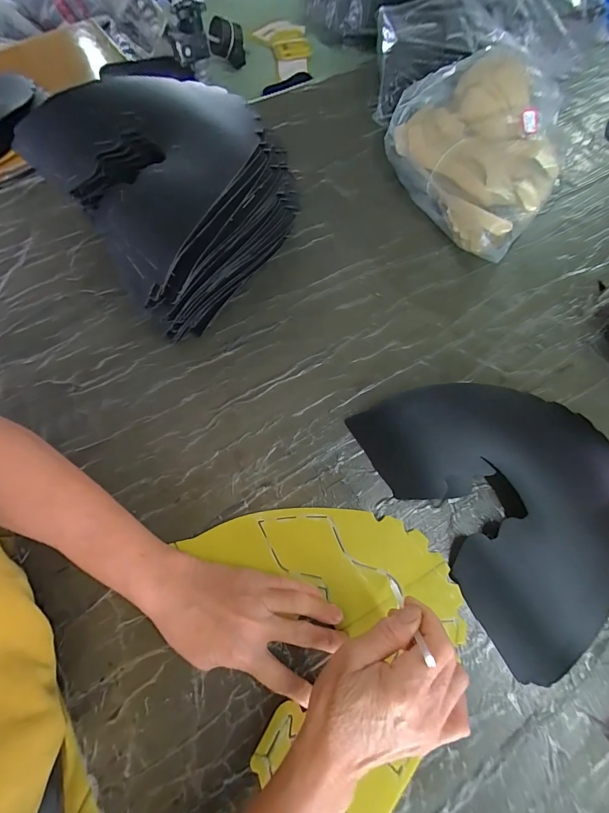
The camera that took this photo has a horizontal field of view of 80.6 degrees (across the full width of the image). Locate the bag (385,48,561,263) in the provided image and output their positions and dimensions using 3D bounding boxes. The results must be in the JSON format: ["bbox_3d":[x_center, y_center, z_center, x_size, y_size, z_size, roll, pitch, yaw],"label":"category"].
[{"bbox_3d":[0.244,-0.342,0.483,0.186,0.121,0.266,-28,71,-12],"label":"bag"}]

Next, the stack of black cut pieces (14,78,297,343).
[{"bbox_3d":[-0.150,-0.241,0.421,0.226,0.141,0.288,-41,74,-16],"label":"stack of black cut pieces"}]

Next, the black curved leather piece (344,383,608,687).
[{"bbox_3d":[0.215,0.076,0.361,0.221,0.029,0.274,-27,70,-12],"label":"black curved leather piece"}]

